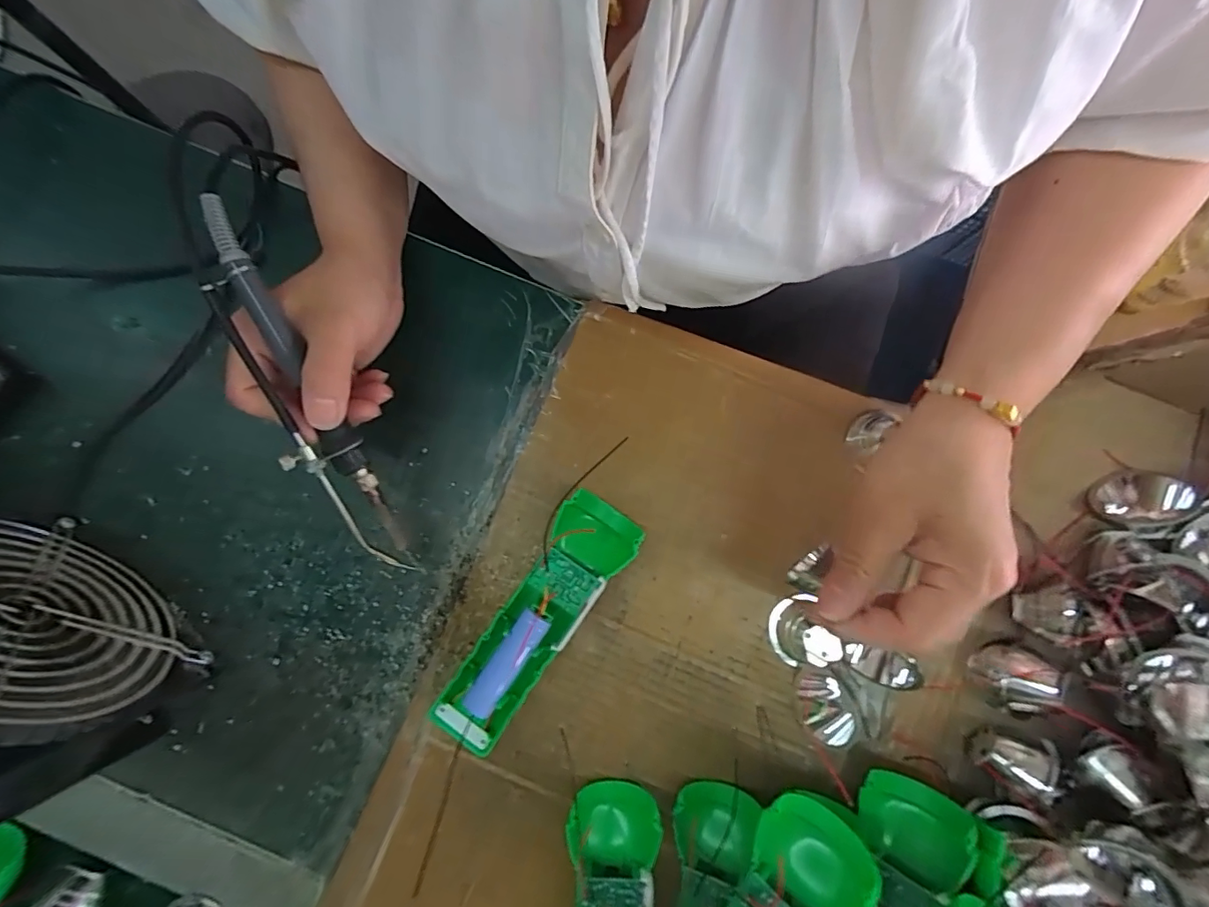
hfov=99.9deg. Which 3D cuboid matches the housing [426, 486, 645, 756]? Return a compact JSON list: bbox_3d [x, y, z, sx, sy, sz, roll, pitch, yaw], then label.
[{"bbox_3d":[-0.039,0.100,0.303,0.049,0.028,0.159,32,82,6],"label":"housing"}]

